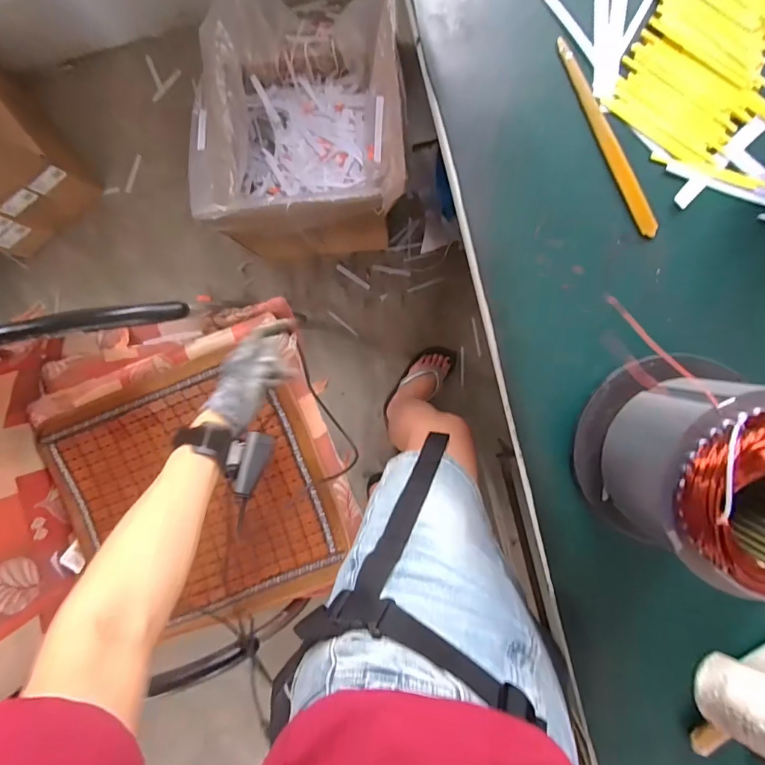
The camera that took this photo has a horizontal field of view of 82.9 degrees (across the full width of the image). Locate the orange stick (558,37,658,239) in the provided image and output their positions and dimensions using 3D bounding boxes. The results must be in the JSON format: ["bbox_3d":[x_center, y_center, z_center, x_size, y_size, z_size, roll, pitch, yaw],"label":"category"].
[{"bbox_3d":[0.229,-0.247,0.440,0.016,0.008,0.213,-26,91,5],"label":"orange stick"}]

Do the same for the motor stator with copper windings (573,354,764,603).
[{"bbox_3d":[0.272,0.076,0.368,0.146,0.182,0.135,29,95,2],"label":"motor stator with copper windings"}]

